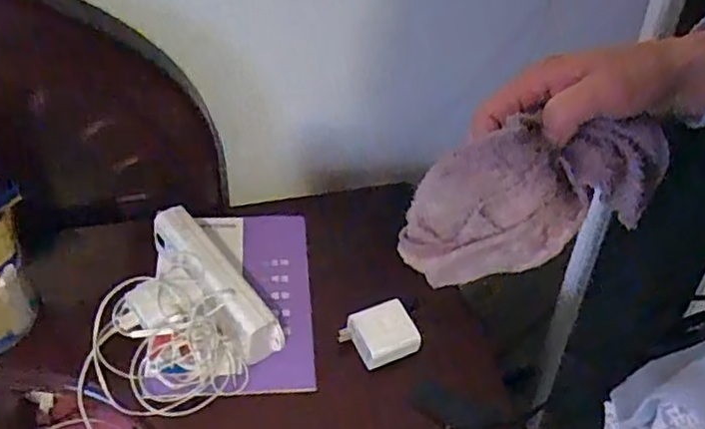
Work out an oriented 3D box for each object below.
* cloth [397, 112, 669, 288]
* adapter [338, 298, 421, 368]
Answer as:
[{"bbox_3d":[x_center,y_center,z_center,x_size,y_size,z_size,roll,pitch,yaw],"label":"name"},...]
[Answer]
[{"bbox_3d":[0.112,-0.012,0.391,0.155,0.082,0.050,-14,49,-16],"label":"cloth"},{"bbox_3d":[0.026,0.116,0.625,0.066,0.036,0.047,-15,53,-20],"label":"adapter"}]

